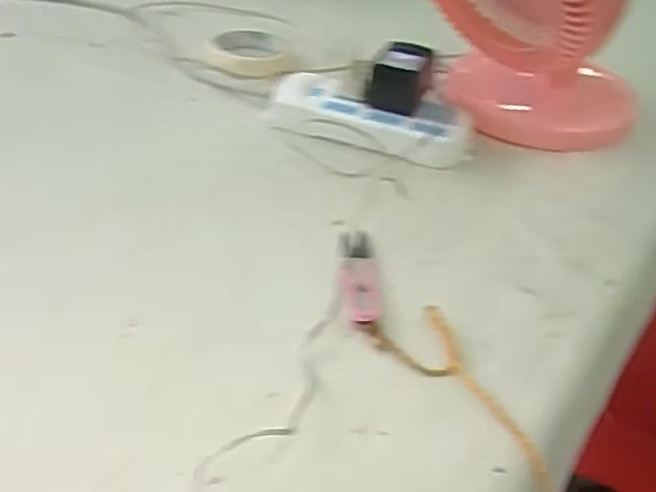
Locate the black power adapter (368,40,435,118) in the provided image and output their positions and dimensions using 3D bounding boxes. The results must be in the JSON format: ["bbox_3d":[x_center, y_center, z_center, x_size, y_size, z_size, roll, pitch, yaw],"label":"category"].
[{"bbox_3d":[0.071,-0.159,0.623,0.052,0.046,0.067,19,42,12],"label":"black power adapter"}]

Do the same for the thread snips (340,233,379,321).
[{"bbox_3d":[0.022,0.018,0.474,0.026,0.010,0.099,3,40,-4],"label":"thread snips"}]

